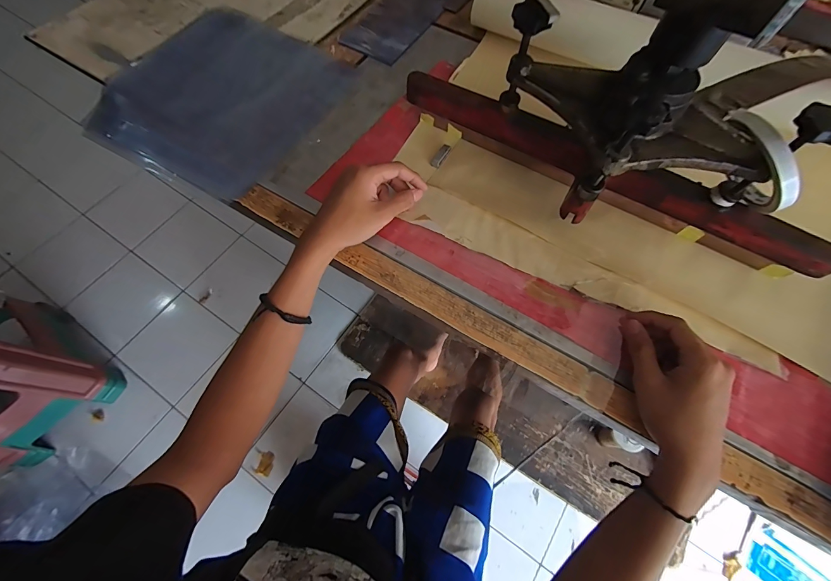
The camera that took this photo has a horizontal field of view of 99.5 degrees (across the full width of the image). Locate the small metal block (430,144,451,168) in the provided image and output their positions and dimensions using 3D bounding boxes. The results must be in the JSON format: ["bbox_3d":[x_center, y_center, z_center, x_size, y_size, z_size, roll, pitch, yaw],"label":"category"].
[{"bbox_3d":[0.032,-0.172,0.449,0.014,0.004,0.038,28,70,10],"label":"small metal block"}]

